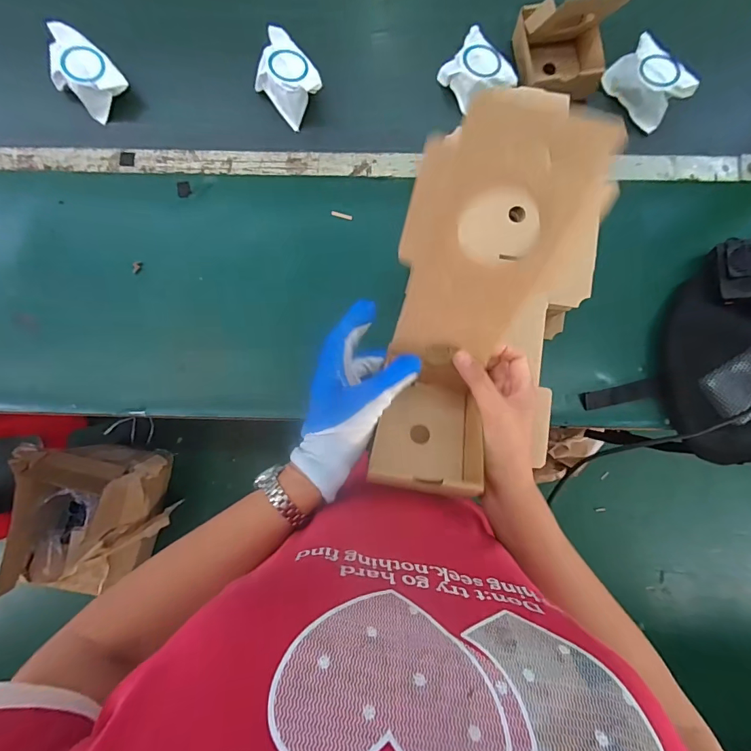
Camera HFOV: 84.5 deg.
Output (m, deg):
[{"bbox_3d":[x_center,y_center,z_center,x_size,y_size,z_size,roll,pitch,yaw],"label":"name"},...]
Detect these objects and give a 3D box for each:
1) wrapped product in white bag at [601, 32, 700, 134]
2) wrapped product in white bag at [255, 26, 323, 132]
[{"bbox_3d":[0.397,-0.426,0.594,0.074,0.052,0.109,-41,86,-3],"label":"wrapped product in white bag"},{"bbox_3d":[-0.128,-0.427,0.593,0.075,0.044,0.103,-41,86,-4],"label":"wrapped product in white bag"}]

